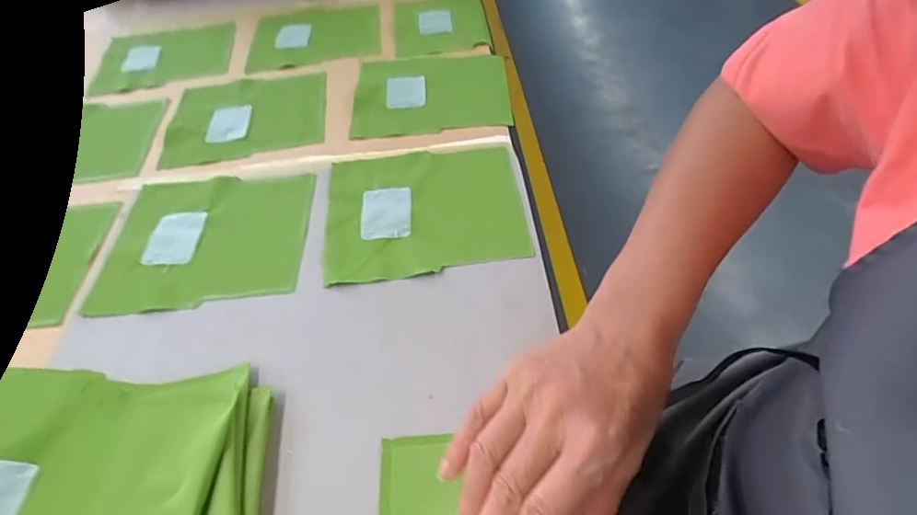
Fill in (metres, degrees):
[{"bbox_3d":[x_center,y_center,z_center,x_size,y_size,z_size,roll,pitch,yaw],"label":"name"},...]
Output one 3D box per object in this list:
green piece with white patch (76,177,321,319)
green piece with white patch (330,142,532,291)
[{"bbox_3d":[-0.213,-0.021,0.453,0.164,0.008,0.148,-4,49,1],"label":"green piece with white patch"},{"bbox_3d":[-0.029,-0.047,0.459,0.164,0.010,0.149,-6,49,-1],"label":"green piece with white patch"}]

